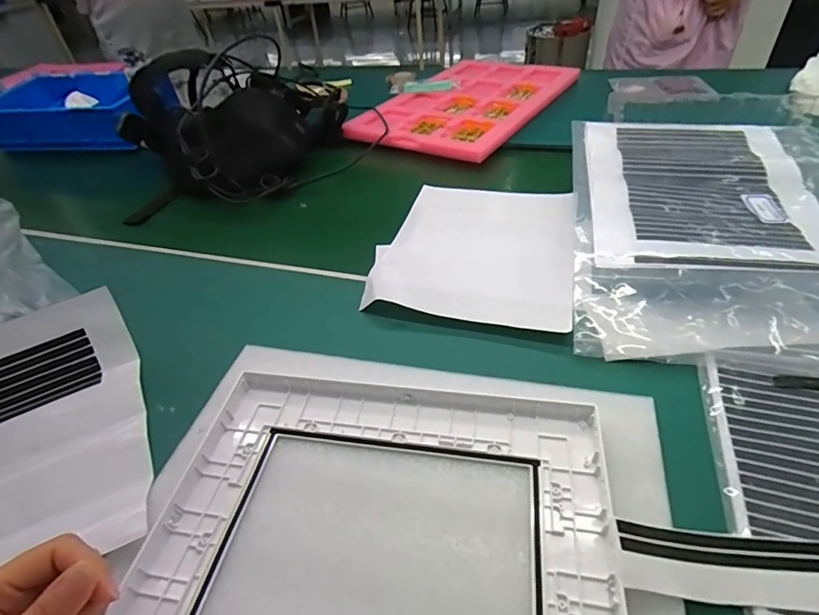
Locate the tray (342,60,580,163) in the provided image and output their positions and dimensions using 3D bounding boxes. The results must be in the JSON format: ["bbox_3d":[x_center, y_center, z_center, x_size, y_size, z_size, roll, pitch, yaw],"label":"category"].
[{"bbox_3d":[0.125,-0.422,0.910,0.290,0.025,0.516,20,49,26],"label":"tray"}]

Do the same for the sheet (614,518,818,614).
[{"bbox_3d":[0.237,0.156,0.270,0.221,0.020,0.045,1,44,6],"label":"sheet"}]

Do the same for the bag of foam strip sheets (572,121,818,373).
[{"bbox_3d":[0.327,-0.104,0.486,0.283,0.034,0.390,4,52,13],"label":"bag of foam strip sheets"}]

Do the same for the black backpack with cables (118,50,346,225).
[{"bbox_3d":[-0.303,-0.317,0.771,0.376,0.176,0.350,-17,44,-12],"label":"black backpack with cables"}]

